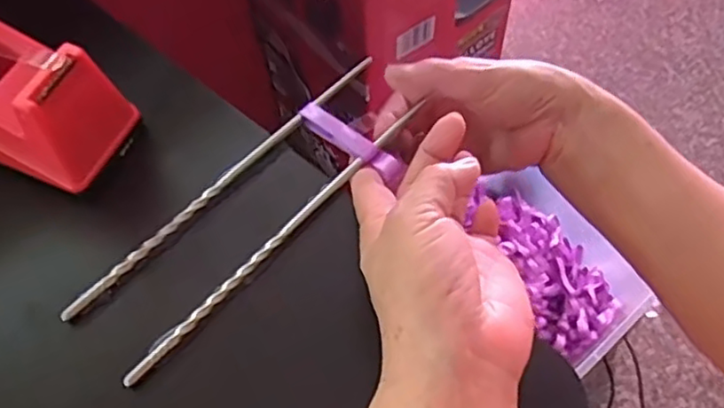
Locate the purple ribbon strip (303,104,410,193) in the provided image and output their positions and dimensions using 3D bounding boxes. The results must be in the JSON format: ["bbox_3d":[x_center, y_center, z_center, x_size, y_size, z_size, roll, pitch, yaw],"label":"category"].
[{"bbox_3d":[-0.006,-0.036,0.366,0.070,0.005,0.014,37,66,19],"label":"purple ribbon strip"}]

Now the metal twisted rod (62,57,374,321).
[{"bbox_3d":[-0.070,-0.017,0.360,0.009,0.010,0.224,36,66,24],"label":"metal twisted rod"}]

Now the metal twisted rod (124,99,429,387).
[{"bbox_3d":[-0.042,0.016,0.339,0.007,0.007,0.202,35,66,24],"label":"metal twisted rod"}]

